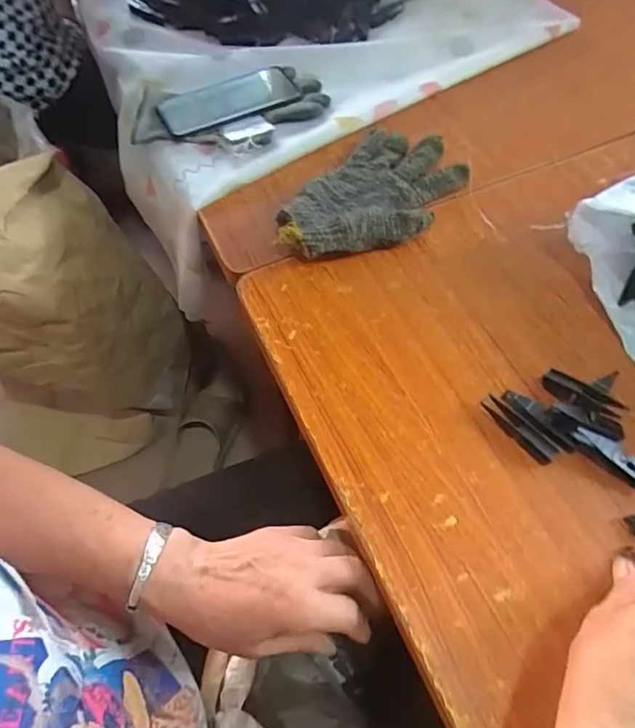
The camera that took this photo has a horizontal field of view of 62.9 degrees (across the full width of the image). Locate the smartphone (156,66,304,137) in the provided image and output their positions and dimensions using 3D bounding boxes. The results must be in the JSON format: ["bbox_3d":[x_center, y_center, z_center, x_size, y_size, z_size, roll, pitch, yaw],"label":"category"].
[{"bbox_3d":[-0.102,-0.307,0.601,0.158,0.015,0.077,-24,62,-12],"label":"smartphone"}]

